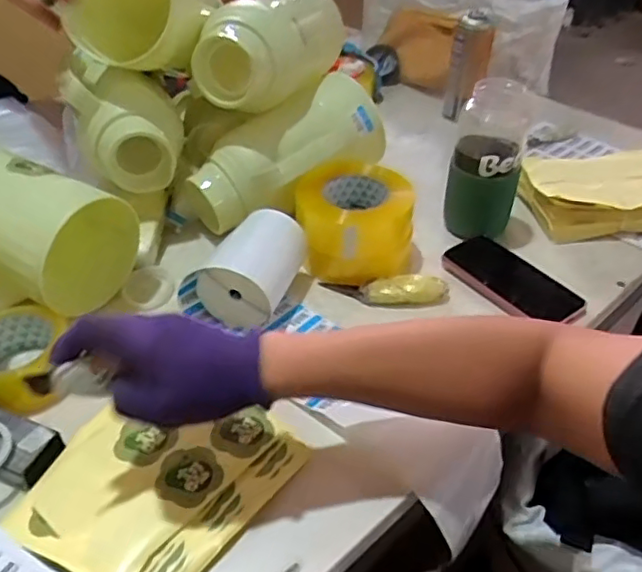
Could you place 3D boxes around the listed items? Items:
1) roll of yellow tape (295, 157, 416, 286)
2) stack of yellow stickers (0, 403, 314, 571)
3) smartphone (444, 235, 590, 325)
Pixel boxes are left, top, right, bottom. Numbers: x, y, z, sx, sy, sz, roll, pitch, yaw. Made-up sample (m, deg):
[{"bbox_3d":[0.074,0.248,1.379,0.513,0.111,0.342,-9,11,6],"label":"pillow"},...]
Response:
[{"bbox_3d":[0.039,-0.082,0.737,0.128,0.102,0.128,1,40,-1],"label":"roll of yellow tape"},{"bbox_3d":[-0.136,0.159,0.506,0.165,0.023,0.197,26,46,26],"label":"stack of yellow stickers"},{"bbox_3d":[0.221,-0.008,0.704,0.076,0.018,0.157,-25,47,-27],"label":"smartphone"}]

